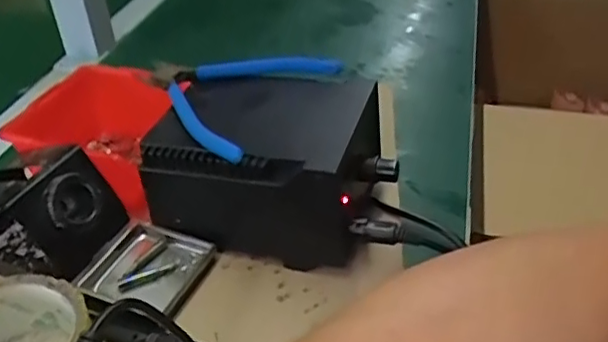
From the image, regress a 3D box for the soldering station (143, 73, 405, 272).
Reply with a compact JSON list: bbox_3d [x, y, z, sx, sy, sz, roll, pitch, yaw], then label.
[{"bbox_3d":[-0.019,-0.005,0.434,0.159,0.094,0.114,9,39,12],"label":"soldering station"}]

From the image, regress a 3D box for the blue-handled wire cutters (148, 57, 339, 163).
[{"bbox_3d":[-0.060,-0.061,0.436,0.133,0.016,0.122,21,43,28],"label":"blue-handled wire cutters"}]

